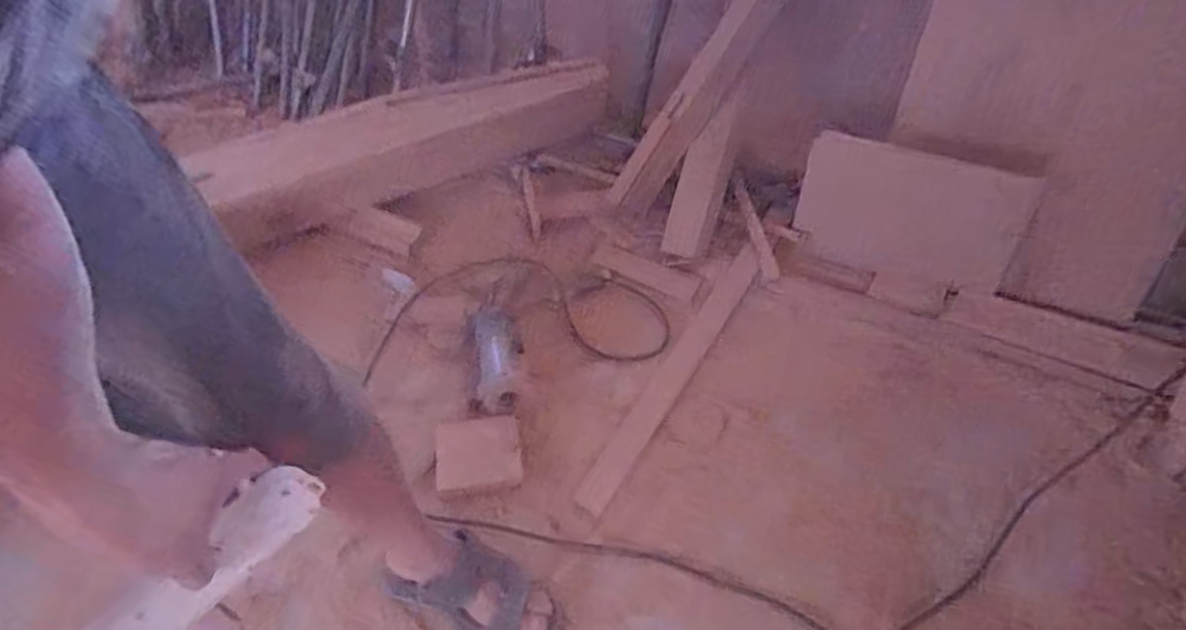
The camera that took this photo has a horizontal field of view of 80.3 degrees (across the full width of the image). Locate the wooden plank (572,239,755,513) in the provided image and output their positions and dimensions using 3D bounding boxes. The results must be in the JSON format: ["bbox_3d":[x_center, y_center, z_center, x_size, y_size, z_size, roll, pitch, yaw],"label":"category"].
[{"bbox_3d":[0.147,0.106,1.268,0.053,0.023,0.583,26,65,25],"label":"wooden plank"}]

